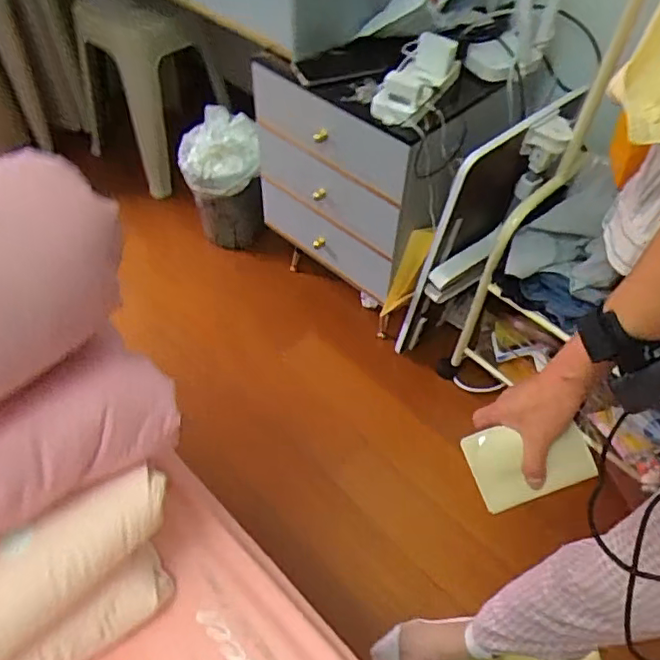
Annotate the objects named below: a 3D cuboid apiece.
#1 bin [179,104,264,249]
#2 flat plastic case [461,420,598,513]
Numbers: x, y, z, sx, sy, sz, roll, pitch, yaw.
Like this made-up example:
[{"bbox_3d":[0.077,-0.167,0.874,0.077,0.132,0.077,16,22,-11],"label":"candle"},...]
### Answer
[{"bbox_3d":[-0.282,-0.386,1.535,0.204,0.307,0.209,-6,52,-6],"label":"bin"},{"bbox_3d":[0.196,0.128,0.579,0.111,0.014,0.076,-21,86,12],"label":"flat plastic case"}]

